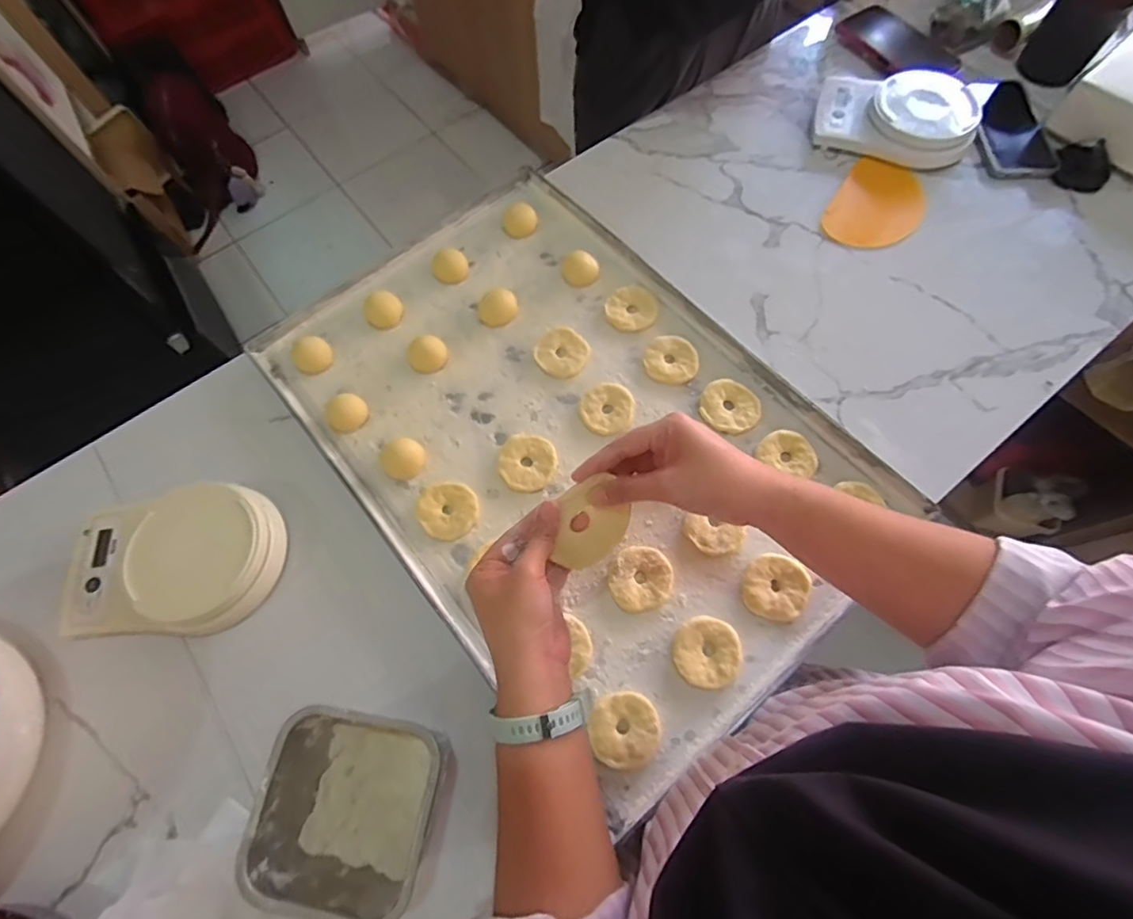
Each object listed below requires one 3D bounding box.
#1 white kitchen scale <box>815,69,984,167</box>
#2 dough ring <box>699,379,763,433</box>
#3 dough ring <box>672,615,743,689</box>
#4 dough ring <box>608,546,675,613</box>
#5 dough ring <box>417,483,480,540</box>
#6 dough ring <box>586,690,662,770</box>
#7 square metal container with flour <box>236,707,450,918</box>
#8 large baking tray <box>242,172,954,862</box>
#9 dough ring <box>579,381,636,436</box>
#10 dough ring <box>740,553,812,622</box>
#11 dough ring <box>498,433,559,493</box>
[{"bbox_3d":[0.432,-0.452,0.687,0.200,0.041,0.133,22,70,11],"label":"white kitchen scale"},{"bbox_3d":[0.171,-0.056,0.551,0.054,0.011,0.060,-34,70,-11],"label":"dough ring"},{"bbox_3d":[0.124,0.169,0.464,0.056,0.010,0.058,-1,67,2],"label":"dough ring"},{"bbox_3d":[0.069,0.111,0.491,0.059,0.010,0.057,-1,67,2],"label":"dough ring"},{"bbox_3d":[-0.117,0.051,0.523,0.059,0.010,0.056,-1,67,2],"label":"dough ring"},{"bbox_3d":[0.050,0.225,0.442,0.054,0.011,0.056,-12,68,-3],"label":"dough ring"},{"bbox_3d":[-0.150,0.254,0.393,0.117,0.090,0.112,10,68,6],"label":"square metal container with flour"},{"bbox_3d":[-0.003,-0.039,0.551,0.411,0.020,0.608,-38,71,-13],"label":"large baking tray"},{"bbox_3d":[0.044,-0.053,0.558,0.058,0.012,0.055,-1,67,2],"label":"dough ring"},{"bbox_3d":[0.191,0.116,0.485,0.056,0.009,0.059,-1,67,2],"label":"dough ring"},{"bbox_3d":[-0.039,0.003,0.539,0.058,0.012,0.060,-1,67,2],"label":"dough ring"}]

